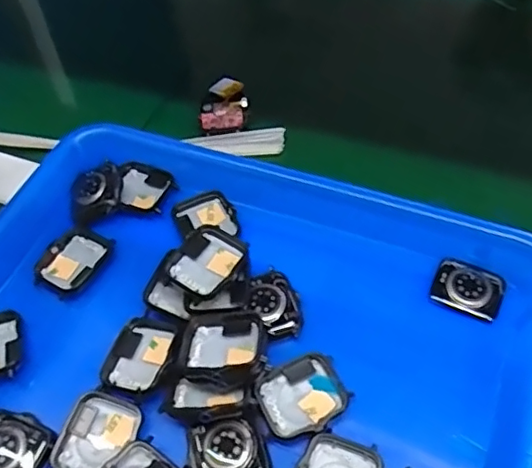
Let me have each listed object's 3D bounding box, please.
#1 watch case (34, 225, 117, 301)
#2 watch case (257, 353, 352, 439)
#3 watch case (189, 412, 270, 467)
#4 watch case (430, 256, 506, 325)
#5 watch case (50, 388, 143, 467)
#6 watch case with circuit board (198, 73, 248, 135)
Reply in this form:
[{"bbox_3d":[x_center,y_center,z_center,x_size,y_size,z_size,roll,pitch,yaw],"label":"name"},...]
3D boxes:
[{"bbox_3d":[-0.121,0.018,0.367,0.035,0.008,0.046,24,61,23],"label":"watch case"},{"bbox_3d":[0.018,0.084,0.305,0.045,0.010,0.039,-21,55,-8],"label":"watch case"},{"bbox_3d":[-0.019,0.108,0.287,0.035,0.008,0.036,-18,54,-5],"label":"watch case"},{"bbox_3d":[0.116,0.032,0.336,0.038,0.009,0.030,18,59,20],"label":"watch case"},{"bbox_3d":[-0.086,0.106,0.303,0.034,0.014,0.045,17,58,19],"label":"watch case"},{"bbox_3d":[-0.032,-0.098,0.446,0.036,0.012,0.051,-3,54,6],"label":"watch case with circuit board"}]

